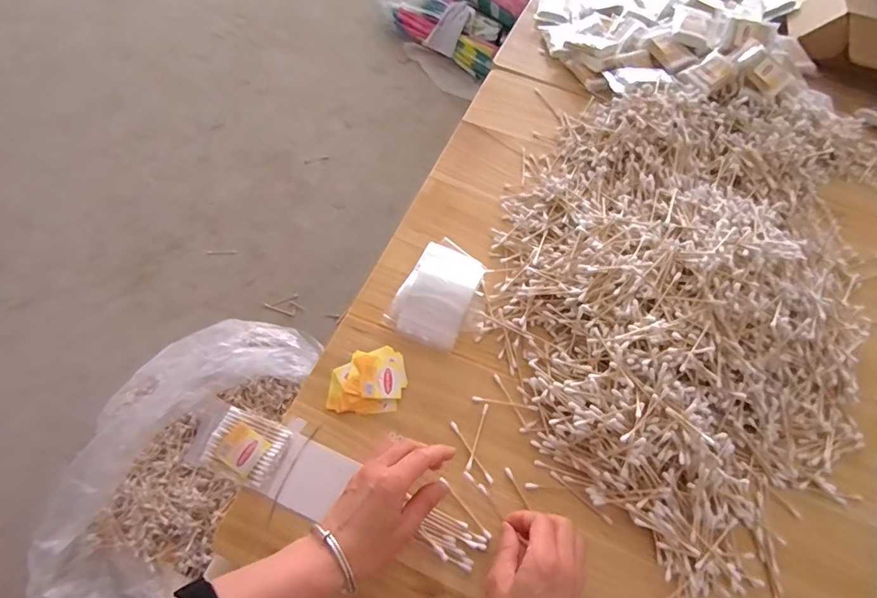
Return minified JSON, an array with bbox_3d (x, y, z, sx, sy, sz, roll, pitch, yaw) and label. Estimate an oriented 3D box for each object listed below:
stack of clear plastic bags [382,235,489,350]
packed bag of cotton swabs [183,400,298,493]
[{"bbox_3d":[0.005,-0.013,0.517,0.084,0.031,0.132,28,62,11],"label":"stack of clear plastic bags"},{"bbox_3d":[-0.187,0.140,0.444,0.085,0.011,0.060,20,61,6],"label":"packed bag of cotton swabs"}]

